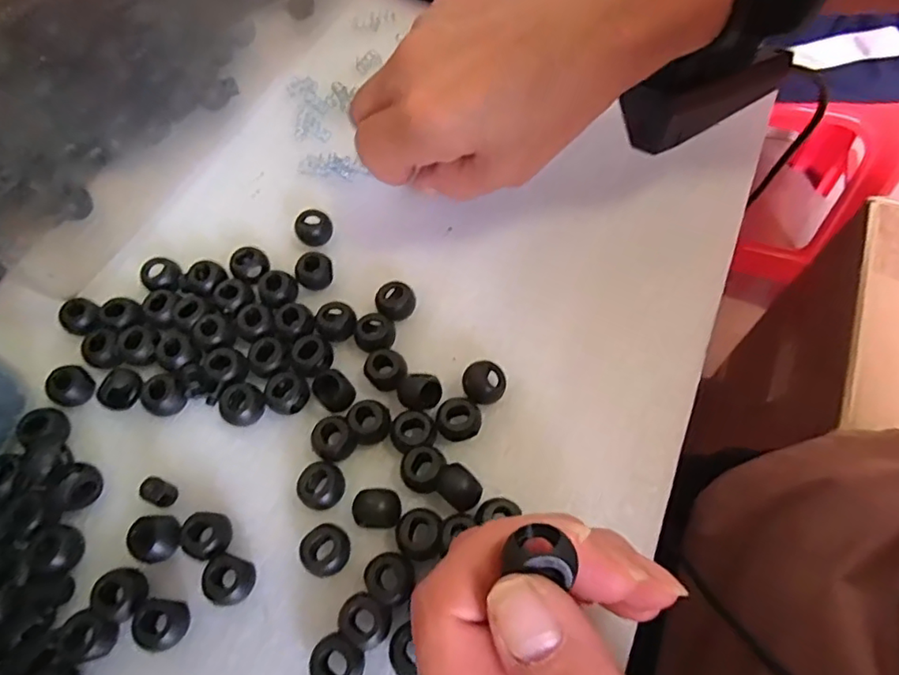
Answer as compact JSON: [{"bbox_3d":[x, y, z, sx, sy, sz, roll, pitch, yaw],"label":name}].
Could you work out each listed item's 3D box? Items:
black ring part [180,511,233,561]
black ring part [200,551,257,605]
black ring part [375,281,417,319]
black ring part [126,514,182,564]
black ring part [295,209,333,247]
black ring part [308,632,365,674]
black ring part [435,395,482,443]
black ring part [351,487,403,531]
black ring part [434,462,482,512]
[{"bbox_3d":[-0.098,0.080,0.229,0.019,0.010,0.017,6,62,2],"label":"black ring part"},{"bbox_3d":[-0.085,0.094,0.220,0.018,0.013,0.017,0,62,-1],"label":"black ring part"},{"bbox_3d":[-0.026,-0.016,0.273,0.018,0.011,0.018,0,62,-1],"label":"black ring part"},{"bbox_3d":[-0.119,0.081,0.229,0.019,0.009,0.018,-5,62,-3],"label":"black ring part"},{"bbox_3d":[-0.071,-0.057,0.298,0.019,0.011,0.017,-17,63,-10],"label":"black ring part"},{"bbox_3d":[-0.040,0.117,0.204,0.019,0.013,0.017,30,65,14],"label":"black ring part"},{"bbox_3d":[0.003,0.035,0.240,0.018,0.011,0.017,0,62,-1],"label":"black ring part"},{"bbox_3d":[-0.028,0.069,0.226,0.018,0.016,0.014,-2,62,-2],"label":"black ring part"},{"bbox_3d":[0.003,0.061,0.228,0.018,0.012,0.014,39,68,18],"label":"black ring part"}]

